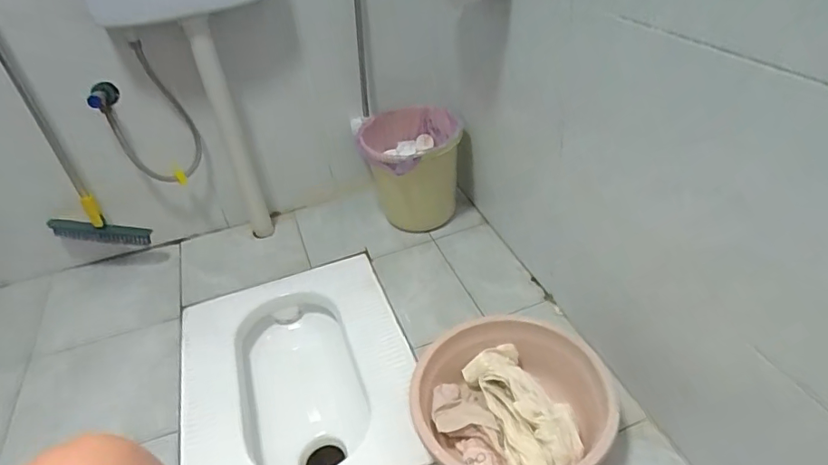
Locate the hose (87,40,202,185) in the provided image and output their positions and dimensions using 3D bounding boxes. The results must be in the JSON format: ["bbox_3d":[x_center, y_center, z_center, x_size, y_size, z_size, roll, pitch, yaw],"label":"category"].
[{"bbox_3d":[-0.576,-0.240,1.129,0.152,0.273,0.070,4,38,15],"label":"hose"}]

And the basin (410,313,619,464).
[{"bbox_3d":[0.145,0.283,0.823,0.275,0.122,0.287,-5,36,4],"label":"basin"}]

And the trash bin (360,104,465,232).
[{"bbox_3d":[-0.004,-0.145,1.307,0.243,0.244,0.245,-6,36,2],"label":"trash bin"}]

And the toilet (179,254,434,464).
[{"bbox_3d":[-0.215,0.354,1.076,0.435,0.257,0.575,-17,38,-13],"label":"toilet"}]

